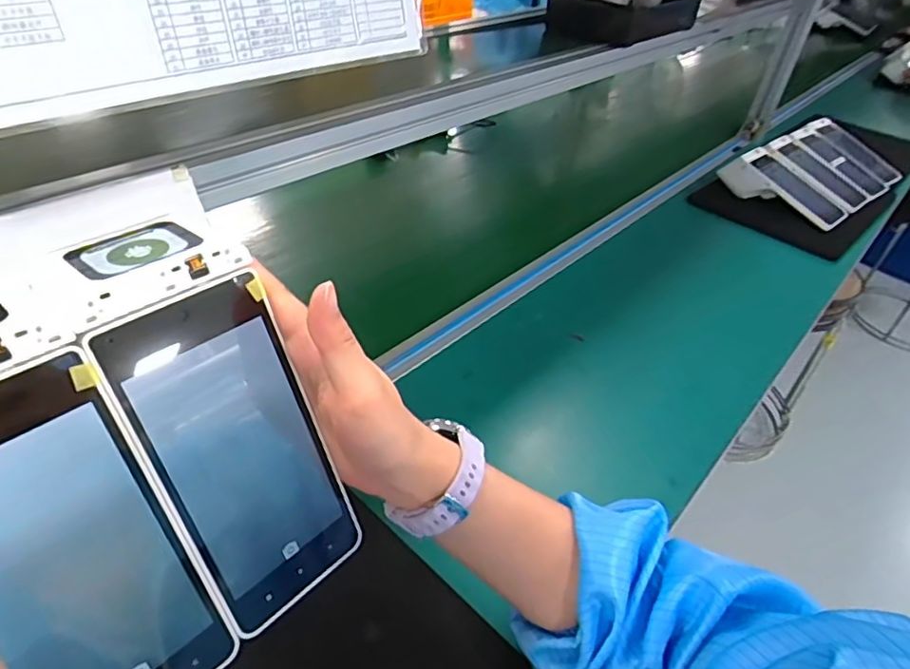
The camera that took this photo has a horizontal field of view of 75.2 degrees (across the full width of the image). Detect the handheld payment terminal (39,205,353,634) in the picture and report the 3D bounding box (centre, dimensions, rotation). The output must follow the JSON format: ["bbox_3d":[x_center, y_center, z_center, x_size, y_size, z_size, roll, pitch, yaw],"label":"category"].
[{"bbox_3d":[-0.112,0.045,0.289,0.077,0.199,0.036,-30,22,-32],"label":"handheld payment terminal"}]

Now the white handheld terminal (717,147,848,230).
[{"bbox_3d":[0.572,-0.244,1.033,0.098,0.063,0.201,-27,66,-27],"label":"white handheld terminal"}]

